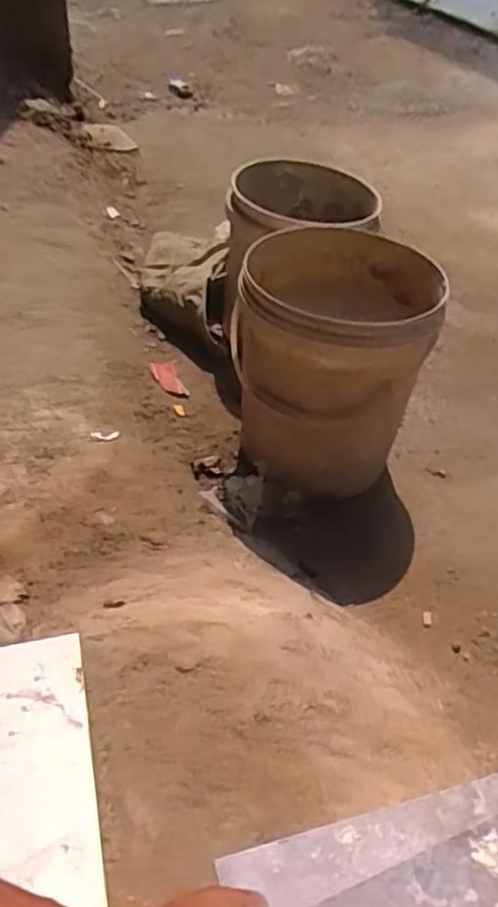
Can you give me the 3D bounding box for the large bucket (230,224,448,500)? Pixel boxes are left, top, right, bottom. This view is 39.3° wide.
[{"bbox_3d":[0.131,-0.159,1.188,0.308,0.350,0.290,10,43,4],"label":"large bucket"}]

